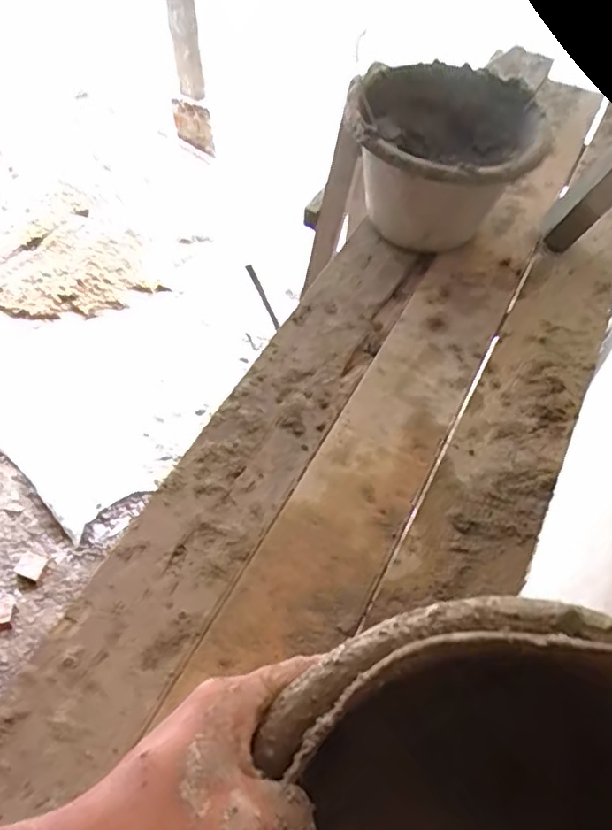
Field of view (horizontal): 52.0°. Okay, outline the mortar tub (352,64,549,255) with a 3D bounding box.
[{"bbox_3d":[0.175,-0.320,0.824,0.228,0.163,0.238,1,54,-1],"label":"mortar tub"}]

